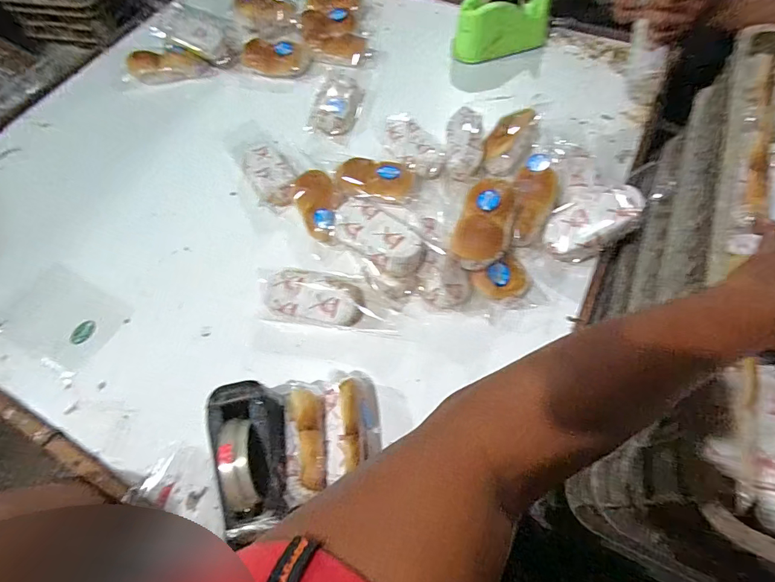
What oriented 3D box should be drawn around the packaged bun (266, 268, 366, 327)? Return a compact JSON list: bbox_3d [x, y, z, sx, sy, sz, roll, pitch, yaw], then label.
[{"bbox_3d":[-0.106,0.011,0.592,0.142,0.060,0.073,6,63,8],"label":"packaged bun"}]

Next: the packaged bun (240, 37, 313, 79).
[{"bbox_3d":[-0.242,-0.505,0.876,0.156,0.039,0.089,6,63,7],"label":"packaged bun"}]

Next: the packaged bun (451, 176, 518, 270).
[{"bbox_3d":[0.139,-0.098,0.576,0.074,0.042,0.151,17,65,13],"label":"packaged bun"}]

